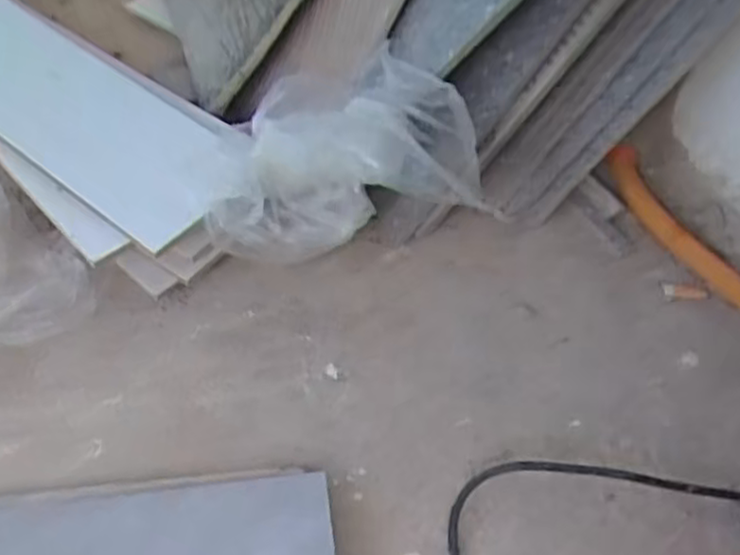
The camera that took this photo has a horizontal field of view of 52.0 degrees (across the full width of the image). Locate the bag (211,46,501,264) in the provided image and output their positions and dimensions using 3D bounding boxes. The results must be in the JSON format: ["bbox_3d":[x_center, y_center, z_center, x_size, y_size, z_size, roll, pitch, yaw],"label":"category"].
[{"bbox_3d":[-0.019,-0.083,0.546,0.188,0.114,0.105,2,56,-2],"label":"bag"}]

